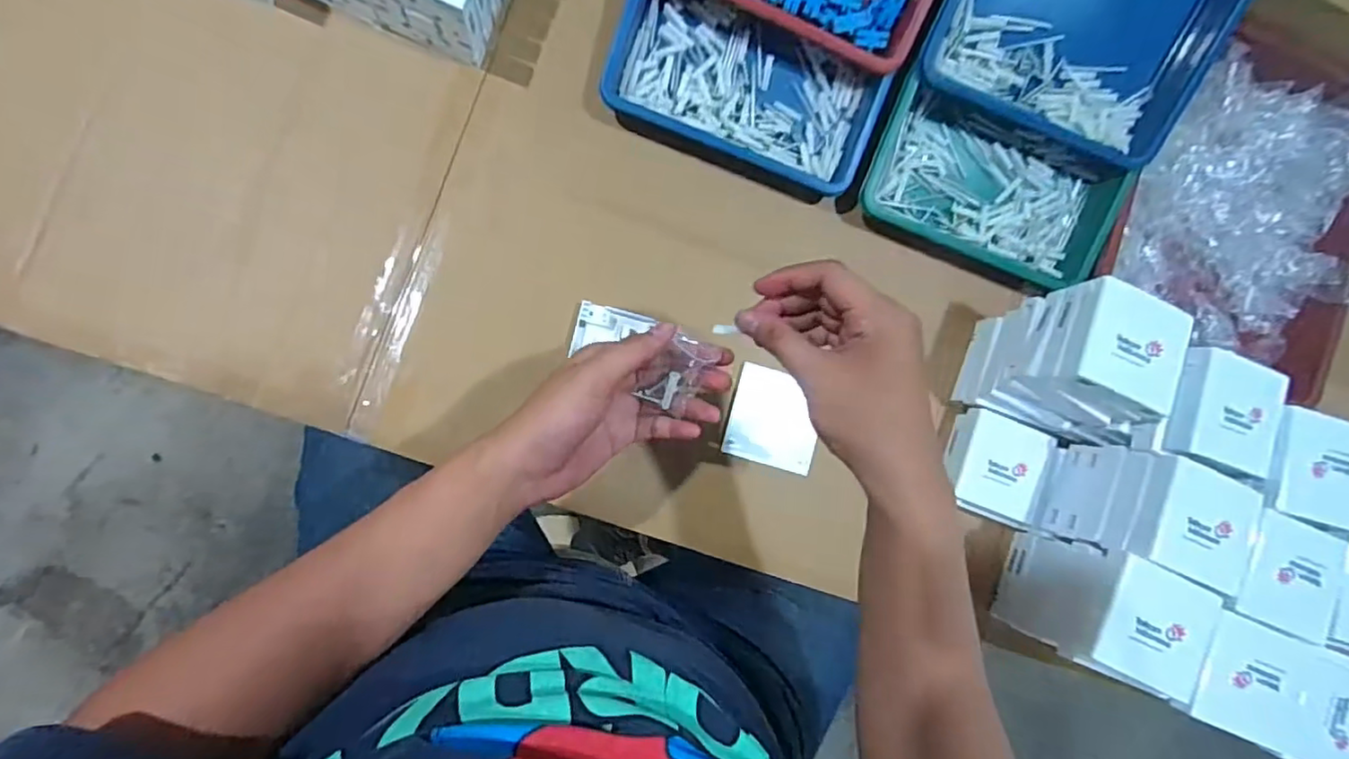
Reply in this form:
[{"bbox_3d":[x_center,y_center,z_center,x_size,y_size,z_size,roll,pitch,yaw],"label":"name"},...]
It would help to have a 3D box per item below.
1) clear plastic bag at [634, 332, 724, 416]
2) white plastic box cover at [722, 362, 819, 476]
[{"bbox_3d":[-0.001,-0.002,0.424,0.030,0.016,0.060,35,110,-14],"label":"clear plastic bag"},{"bbox_3d":[0.093,0.036,0.562,0.080,0.009,0.085,16,87,-8],"label":"white plastic box cover"}]

